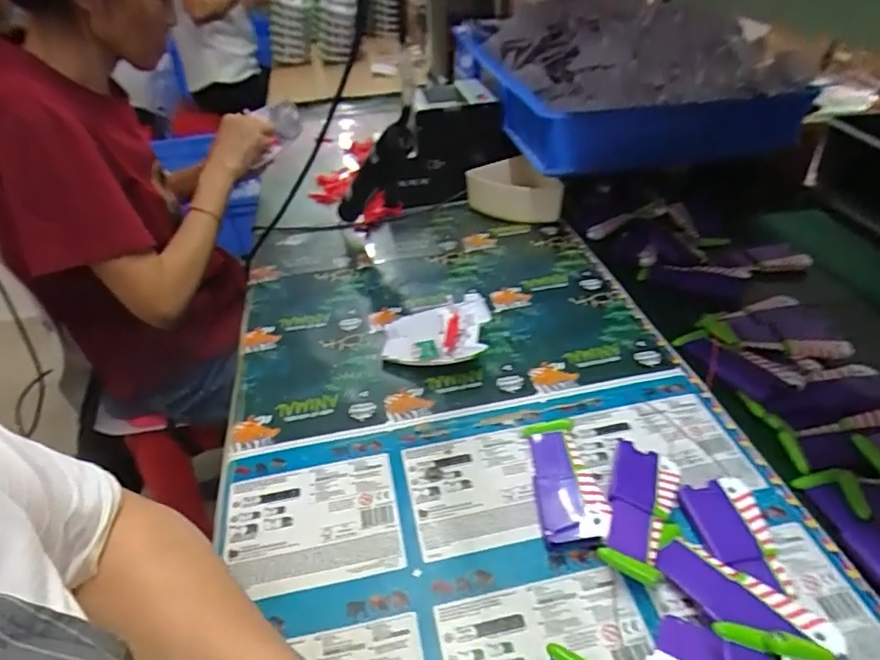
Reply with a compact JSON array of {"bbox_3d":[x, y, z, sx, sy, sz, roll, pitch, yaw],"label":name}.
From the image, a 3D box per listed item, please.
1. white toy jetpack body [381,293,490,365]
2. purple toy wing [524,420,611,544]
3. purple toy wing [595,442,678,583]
[{"bbox_3d":[-0.006,0.004,0.609,0.110,0.032,0.094,1,38,10],"label":"white toy jetpack body"},{"bbox_3d":[0.101,0.119,0.463,0.048,0.019,0.123,-5,37,2],"label":"purple toy wing"},{"bbox_3d":[0.150,0.136,0.426,0.045,0.025,0.115,11,41,21],"label":"purple toy wing"}]

